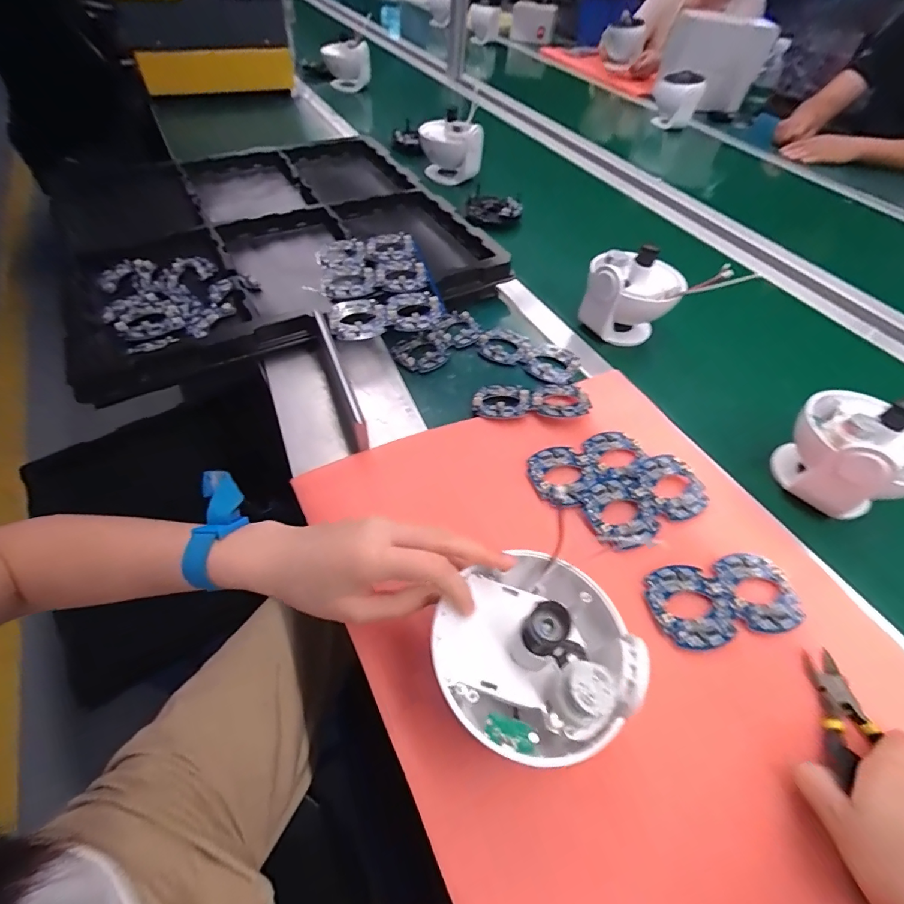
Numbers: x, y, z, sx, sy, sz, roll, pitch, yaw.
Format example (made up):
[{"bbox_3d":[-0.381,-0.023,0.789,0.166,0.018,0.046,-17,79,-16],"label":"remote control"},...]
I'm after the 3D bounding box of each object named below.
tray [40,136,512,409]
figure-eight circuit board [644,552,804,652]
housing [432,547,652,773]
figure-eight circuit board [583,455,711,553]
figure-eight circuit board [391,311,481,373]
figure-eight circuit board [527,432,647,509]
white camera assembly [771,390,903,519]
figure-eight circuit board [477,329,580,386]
[{"bbox_3d":[-0.265,-0.324,0.636,0.522,0.049,0.488,-24,58,-22],"label":"tray"},{"bbox_3d":[0.224,0.120,0.358,0.126,0.005,0.065,-7,53,-11],"label":"figure-eight circuit board"},{"bbox_3d":[0.052,0.110,0.255,0.111,0.057,0.112,3,52,-4],"label":"housing"},{"bbox_3d":[0.184,0.045,0.412,0.125,0.004,0.064,-22,64,-19],"label":"figure-eight circuit board"},{"bbox_3d":[-0.016,-0.141,0.551,0.126,0.012,0.058,-36,64,-29],"label":"figure-eight circuit board"},{"bbox_3d":[0.135,0.011,0.434,0.124,0.005,0.063,-21,57,-21],"label":"figure-eight circuit board"},{"bbox_3d":[0.409,-0.007,0.419,0.123,0.099,0.117,5,52,-2],"label":"white camera assembly"},{"bbox_3d":[0.097,-0.125,0.551,0.124,0.011,0.067,26,54,14],"label":"figure-eight circuit board"}]

